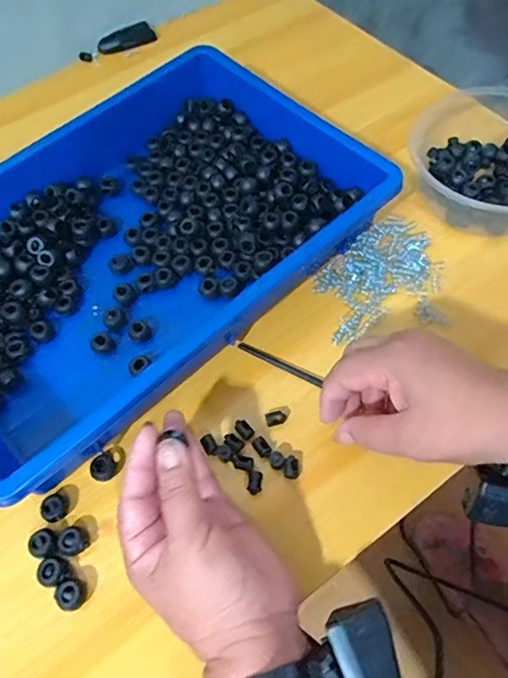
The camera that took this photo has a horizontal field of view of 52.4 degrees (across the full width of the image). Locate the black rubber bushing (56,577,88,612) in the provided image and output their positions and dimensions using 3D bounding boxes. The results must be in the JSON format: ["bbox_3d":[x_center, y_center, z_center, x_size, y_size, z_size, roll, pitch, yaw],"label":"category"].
[{"bbox_3d":[-0.108,0.152,0.308,0.015,0.011,0.017,-4,59,1],"label":"black rubber bushing"}]

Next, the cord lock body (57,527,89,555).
[{"bbox_3d":[-0.113,0.126,0.322,0.015,0.012,0.016,-1,59,2],"label":"cord lock body"}]

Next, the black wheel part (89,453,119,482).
[{"bbox_3d":[-0.099,0.087,0.344,0.018,0.010,0.017,-1,59,2],"label":"black wheel part"}]

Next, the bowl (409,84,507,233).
[{"bbox_3d":[0.195,-0.157,0.448,0.156,0.054,0.149,-1,59,2],"label":"bowl"}]

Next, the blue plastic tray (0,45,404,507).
[{"bbox_3d":[-0.100,-0.077,0.411,0.355,0.065,0.252,-41,65,-19],"label":"blue plastic tray"}]

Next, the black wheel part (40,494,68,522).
[{"bbox_3d":[-0.128,0.109,0.333,0.017,0.011,0.016,-1,59,2],"label":"black wheel part"}]

